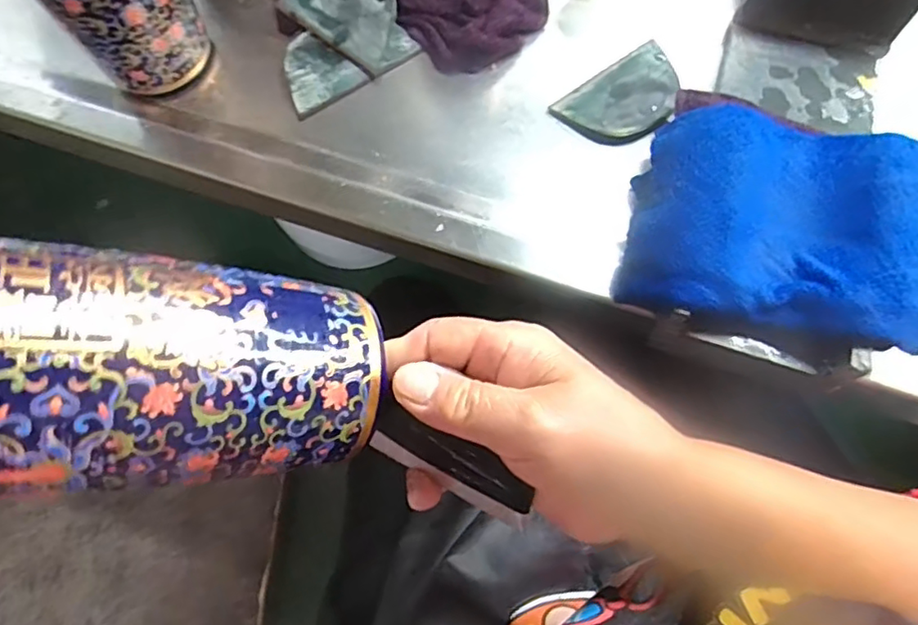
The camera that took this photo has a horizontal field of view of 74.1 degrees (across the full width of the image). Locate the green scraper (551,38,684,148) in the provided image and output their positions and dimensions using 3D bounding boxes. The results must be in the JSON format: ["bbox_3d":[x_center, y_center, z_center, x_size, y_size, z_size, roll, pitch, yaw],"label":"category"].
[{"bbox_3d":[0.113,-0.143,0.407,0.085,0.014,0.058,-33,75,-8],"label":"green scraper"}]

